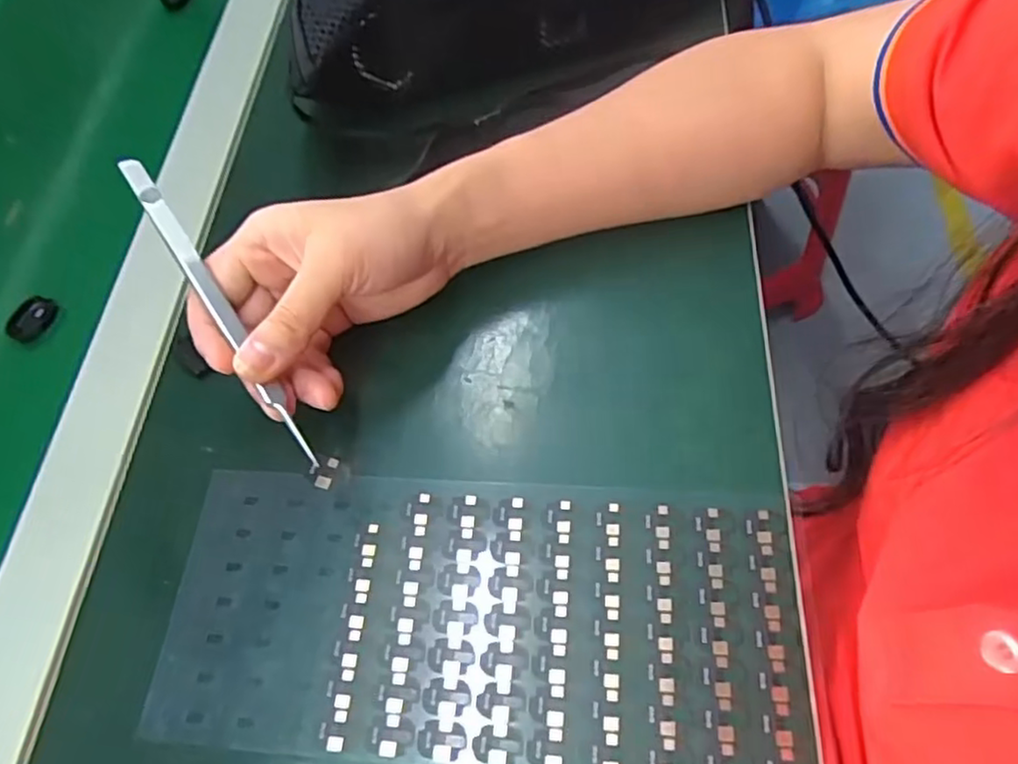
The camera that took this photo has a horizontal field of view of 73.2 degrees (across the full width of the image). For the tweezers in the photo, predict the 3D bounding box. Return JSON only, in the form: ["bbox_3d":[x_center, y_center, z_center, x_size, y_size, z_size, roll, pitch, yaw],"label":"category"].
[{"bbox_3d":[-0.124,-0.033,0.291,0.010,0.008,0.160,-33,81,-14],"label":"tweezers"}]

